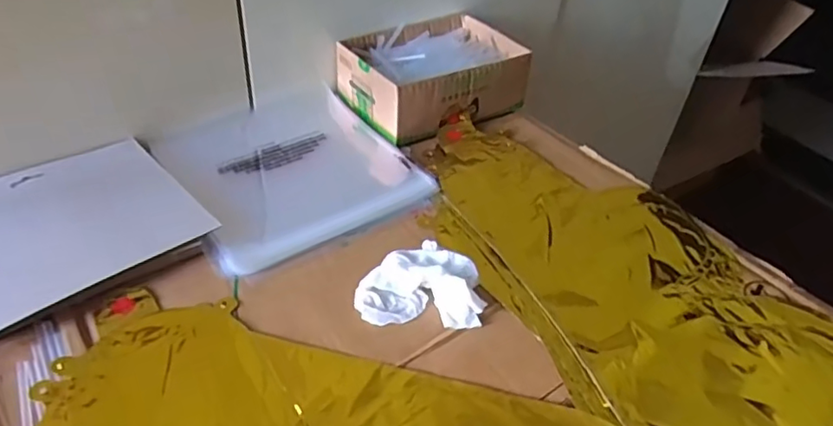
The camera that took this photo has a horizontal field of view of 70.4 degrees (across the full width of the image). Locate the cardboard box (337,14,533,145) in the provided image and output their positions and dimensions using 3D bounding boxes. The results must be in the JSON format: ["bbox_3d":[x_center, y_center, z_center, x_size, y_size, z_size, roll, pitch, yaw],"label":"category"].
[{"bbox_3d":[0.020,-0.161,0.680,0.192,0.066,0.136,-21,49,-27],"label":"cardboard box"}]

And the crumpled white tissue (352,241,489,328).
[{"bbox_3d":[0.002,0.050,0.463,0.093,0.027,0.077,3,42,-4],"label":"crumpled white tissue"}]

